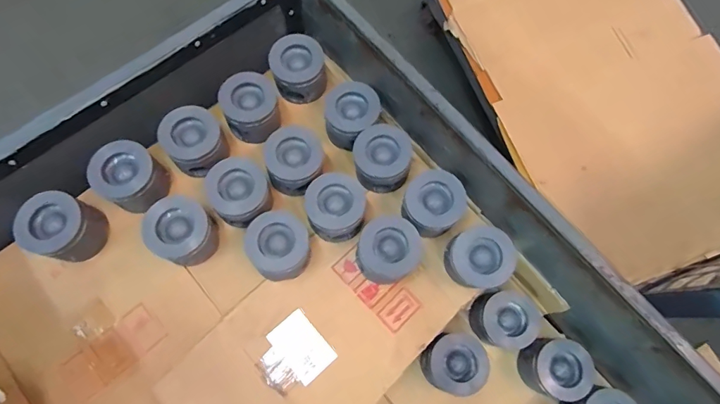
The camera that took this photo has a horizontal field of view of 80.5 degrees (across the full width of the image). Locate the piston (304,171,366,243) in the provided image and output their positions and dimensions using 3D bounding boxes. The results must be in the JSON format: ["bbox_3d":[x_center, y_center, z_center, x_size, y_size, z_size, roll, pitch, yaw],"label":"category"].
[{"bbox_3d":[-0.038,0.010,0.654,0.086,0.073,0.090,1,74,-2],"label":"piston"}]

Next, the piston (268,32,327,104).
[{"bbox_3d":[-0.103,-0.222,0.722,0.088,0.074,0.090,1,74,-2],"label":"piston"}]

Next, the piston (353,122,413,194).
[{"bbox_3d":[0.034,-0.069,0.673,0.084,0.068,0.089,1,74,-2],"label":"piston"}]

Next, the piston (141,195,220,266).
[{"bbox_3d":[-0.260,0.044,0.631,0.084,0.075,0.086,1,74,-2],"label":"piston"}]

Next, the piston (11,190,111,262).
[{"bbox_3d":[-0.429,0.038,0.621,0.080,0.084,0.087,1,74,-2],"label":"piston"}]

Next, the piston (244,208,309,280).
[{"bbox_3d":[-0.116,0.066,0.630,0.084,0.081,0.087,1,74,-2],"label":"piston"}]

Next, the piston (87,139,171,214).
[{"bbox_3d":[-0.342,-0.036,0.637,0.095,0.066,0.087,1,74,-2],"label":"piston"}]

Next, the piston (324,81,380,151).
[{"bbox_3d":[-0.014,-0.142,0.700,0.083,0.059,0.091,1,74,-2],"label":"piston"}]

